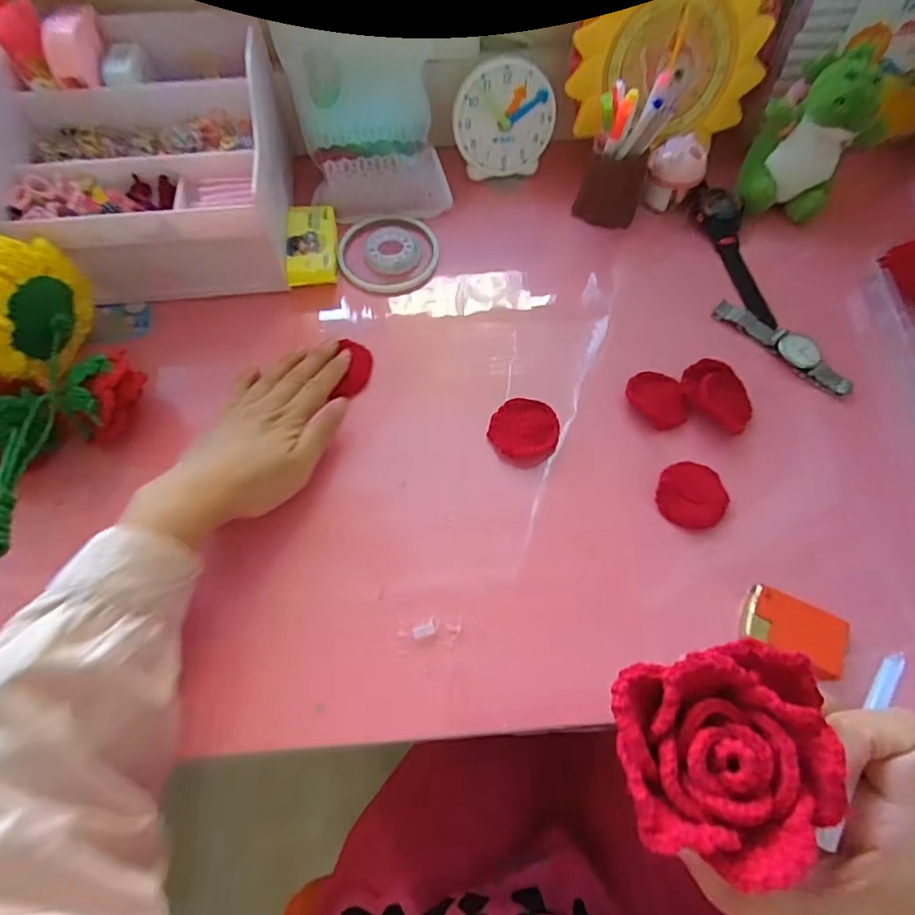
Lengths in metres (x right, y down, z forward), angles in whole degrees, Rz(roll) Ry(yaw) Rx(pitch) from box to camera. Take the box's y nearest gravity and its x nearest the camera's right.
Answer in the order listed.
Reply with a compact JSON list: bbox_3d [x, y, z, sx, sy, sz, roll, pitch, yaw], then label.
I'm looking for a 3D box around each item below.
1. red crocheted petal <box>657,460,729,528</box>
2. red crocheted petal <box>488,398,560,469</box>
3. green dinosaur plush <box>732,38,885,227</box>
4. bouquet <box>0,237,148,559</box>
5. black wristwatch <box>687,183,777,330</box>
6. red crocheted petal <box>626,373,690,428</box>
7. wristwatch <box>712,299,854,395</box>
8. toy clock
[{"bbox_3d":[0.165,0.026,0.385,0.048,0.009,0.047,0,63,1],"label":"red crocheted petal"},{"bbox_3d":[0.049,-0.017,0.409,0.050,0.016,0.050,0,63,1],"label":"red crocheted petal"},{"bbox_3d":[0.304,-0.270,0.468,0.091,0.108,0.072,29,67,14],"label":"green dinosaur plush"},{"bbox_3d":[-0.280,-0.028,0.376,0.110,0.099,0.252,-3,76,-1],"label":"bouquet"},{"bbox_3d":[0.238,-0.184,0.483,0.047,0.026,0.157,-3,63,-1],"label":"black wristwatch"},{"bbox_3d":[0.151,-0.046,0.418,0.038,0.013,0.048,-14,64,-6],"label":"red crocheted petal"},{"bbox_3d":[0.259,-0.090,0.436,0.023,0.014,0.116,-40,69,-17],"label":"wristwatch"},{"bbox_3d":[0.042,-0.308,0.501,0.088,0.093,0.028,-7,51,-2],"label":"toy clock"}]

